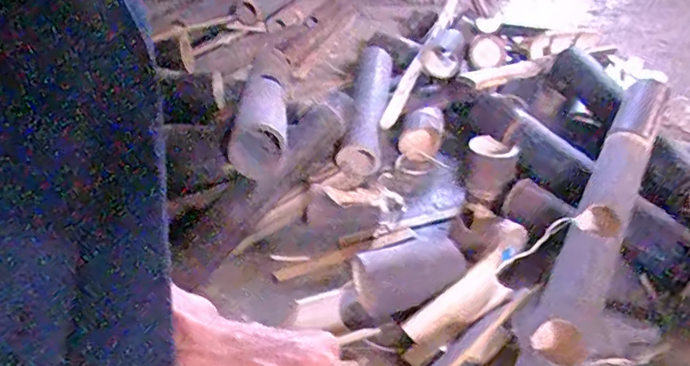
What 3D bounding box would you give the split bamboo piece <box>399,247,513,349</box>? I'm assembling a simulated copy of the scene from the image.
[{"bbox_3d":[0.140,0.149,0.676,0.144,0.015,0.056,-35,44,-8],"label":"split bamboo piece"}]

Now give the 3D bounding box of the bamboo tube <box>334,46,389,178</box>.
[{"bbox_3d":[0.043,-0.164,1.080,0.076,0.082,0.380,4,35,4],"label":"bamboo tube"}]

